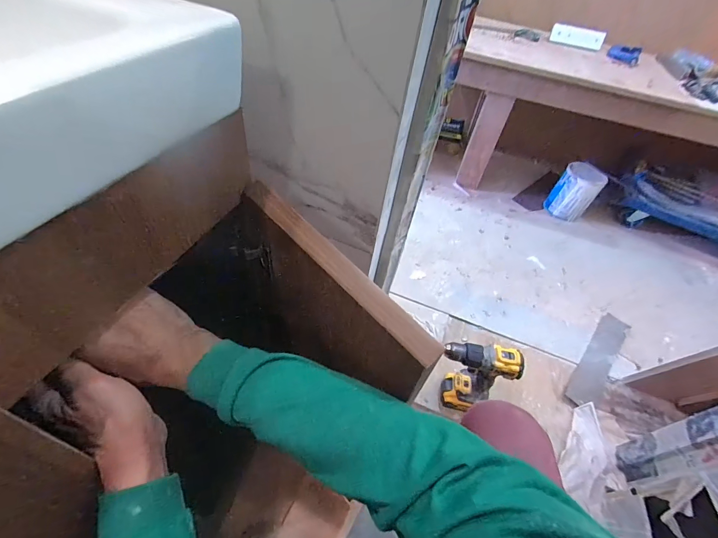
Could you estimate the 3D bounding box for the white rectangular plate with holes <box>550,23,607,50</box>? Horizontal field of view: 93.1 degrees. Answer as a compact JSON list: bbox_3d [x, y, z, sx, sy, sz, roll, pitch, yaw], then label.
[{"bbox_3d":[0.870,-0.929,1.353,0.195,0.057,0.035,28,52,17],"label":"white rectangular plate with holes"}]

